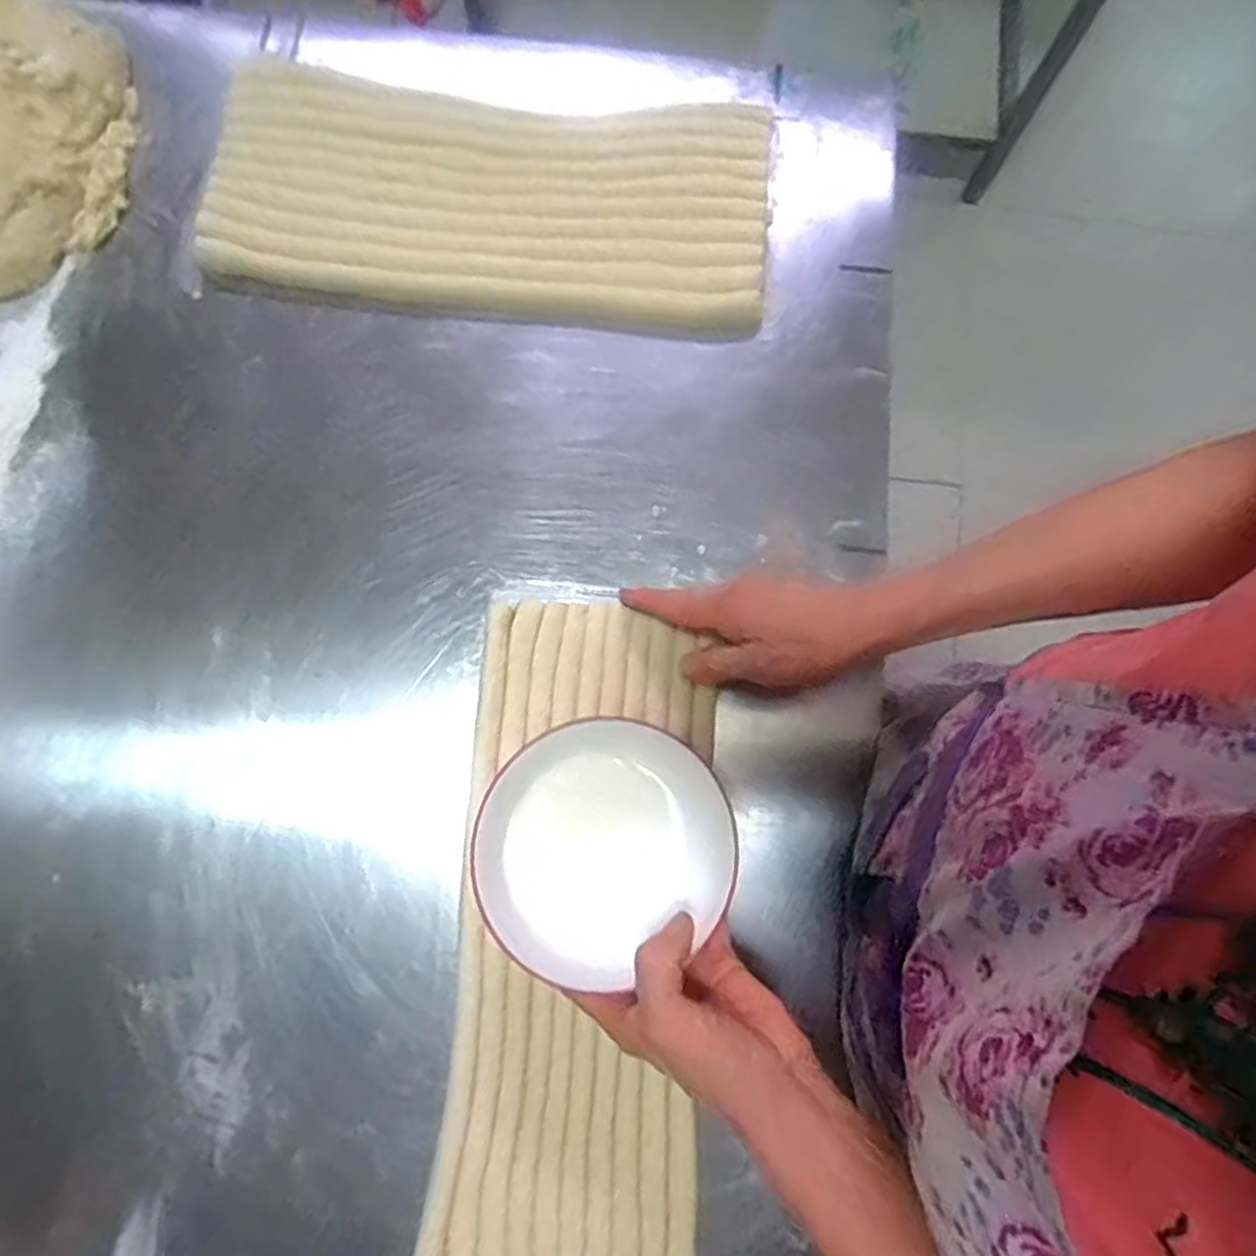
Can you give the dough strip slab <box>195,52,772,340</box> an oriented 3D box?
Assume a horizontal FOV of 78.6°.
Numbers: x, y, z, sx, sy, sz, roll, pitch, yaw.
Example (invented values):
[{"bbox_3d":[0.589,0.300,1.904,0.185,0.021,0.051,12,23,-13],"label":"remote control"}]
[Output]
[{"bbox_3d":[-0.104,-0.333,0.590,0.417,0.019,0.184,6,79,0],"label":"dough strip slab"}]

